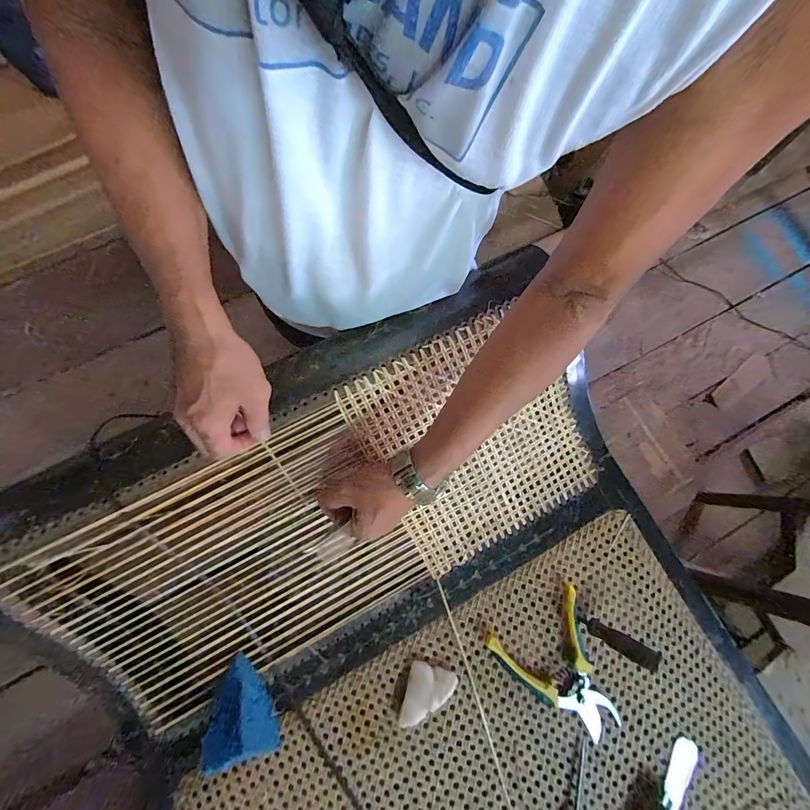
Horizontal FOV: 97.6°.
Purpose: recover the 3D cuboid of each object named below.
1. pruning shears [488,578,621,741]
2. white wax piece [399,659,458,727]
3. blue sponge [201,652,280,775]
[{"bbox_3d":[0.205,0.354,0.462,0.137,0.026,0.166,-25,78,-8],"label":"pruning shears"},{"bbox_3d":[0.030,0.379,0.456,0.060,0.022,0.073,15,76,2],"label":"white wax piece"},{"bbox_3d":[-0.194,0.374,0.437,0.080,0.060,0.101,6,76,0],"label":"blue sponge"}]

